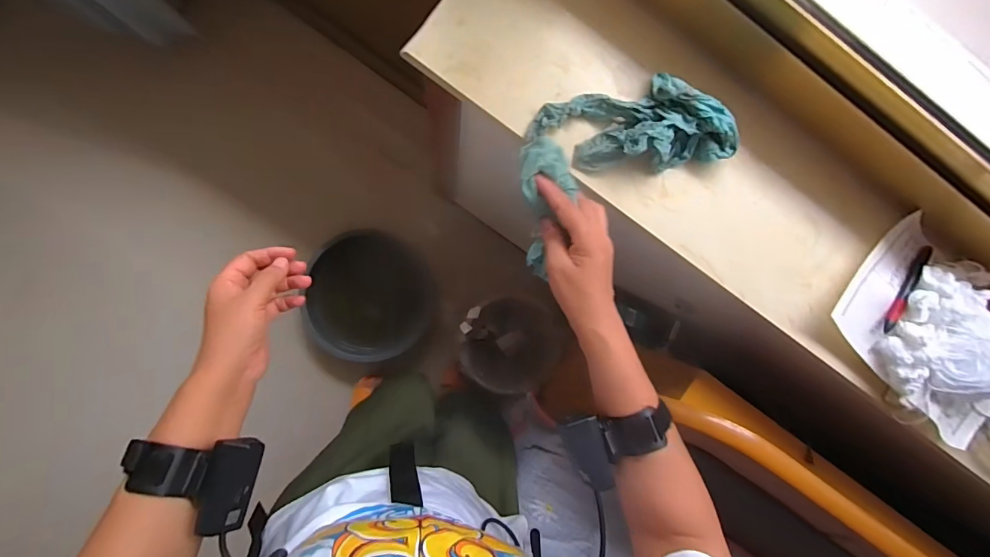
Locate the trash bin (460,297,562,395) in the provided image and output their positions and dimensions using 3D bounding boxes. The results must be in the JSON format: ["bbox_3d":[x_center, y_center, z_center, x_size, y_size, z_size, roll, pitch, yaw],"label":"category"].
[{"bbox_3d":[0.018,0.185,1.291,0.235,0.223,0.233,-5,92,-6],"label":"trash bin"}]

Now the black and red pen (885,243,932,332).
[{"bbox_3d":[0.515,0.012,0.547,0.015,0.016,0.124,43,73,-5],"label":"black and red pen"}]

